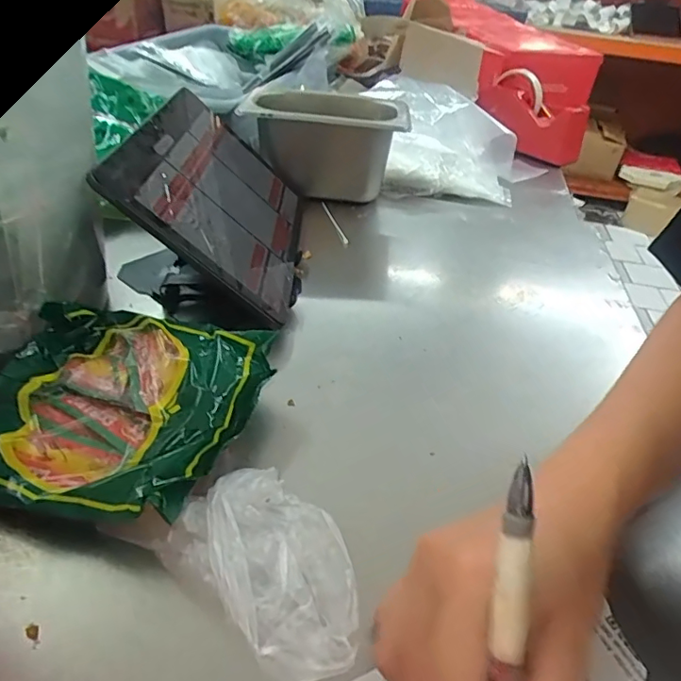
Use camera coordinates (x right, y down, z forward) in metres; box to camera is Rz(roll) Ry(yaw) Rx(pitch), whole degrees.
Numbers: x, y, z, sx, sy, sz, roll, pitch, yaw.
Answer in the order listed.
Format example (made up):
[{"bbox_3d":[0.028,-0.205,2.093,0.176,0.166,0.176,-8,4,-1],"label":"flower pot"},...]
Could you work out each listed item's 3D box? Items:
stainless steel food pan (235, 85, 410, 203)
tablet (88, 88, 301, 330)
[{"bbox_3d":[-0.024,-0.219,0.623,0.171,0.107,0.104,-1,38,-11],"label":"stainless steel food pan"},{"bbox_3d":[-0.102,-0.132,0.474,0.160,0.015,0.251,40,28,-25],"label":"tablet"}]

